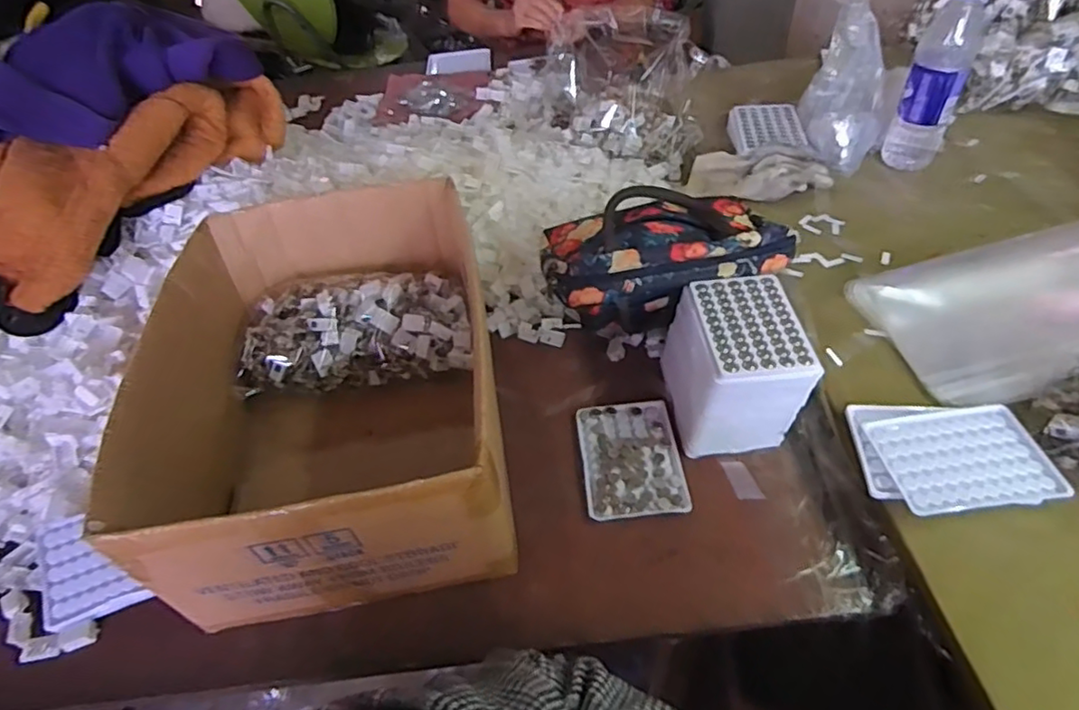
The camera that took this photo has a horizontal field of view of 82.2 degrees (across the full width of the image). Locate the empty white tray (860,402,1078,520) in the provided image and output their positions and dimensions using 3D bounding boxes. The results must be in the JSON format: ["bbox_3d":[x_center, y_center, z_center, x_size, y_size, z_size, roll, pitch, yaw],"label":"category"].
[{"bbox_3d":[0.356,0.085,0.521,0.130,0.006,0.095,-8,47,0],"label":"empty white tray"}]

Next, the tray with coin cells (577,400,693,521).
[{"bbox_3d":[0.090,0.100,0.611,0.093,0.007,0.128,-5,47,2],"label":"tray with coin cells"}]

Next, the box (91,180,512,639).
[{"bbox_3d":[-0.193,0.022,0.599,0.288,0.170,0.388,-10,47,-3],"label":"box"}]

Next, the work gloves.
[{"bbox_3d":[0.289,-0.238,0.819,0.180,0.051,0.075,14,51,19],"label":"work gloves"}]

